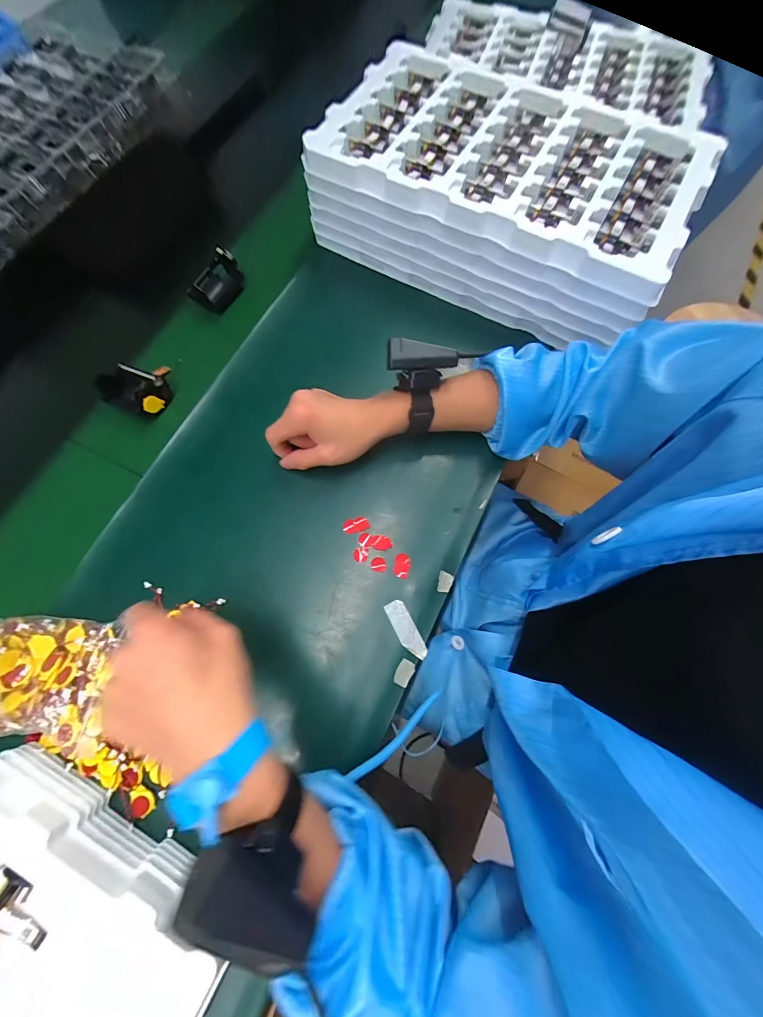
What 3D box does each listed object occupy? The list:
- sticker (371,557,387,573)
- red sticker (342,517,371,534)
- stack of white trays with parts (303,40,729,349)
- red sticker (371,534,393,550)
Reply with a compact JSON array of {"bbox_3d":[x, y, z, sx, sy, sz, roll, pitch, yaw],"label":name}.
[{"bbox_3d":[-0.003,0.060,0.365,0.017,0.004,0.015,15,74,6],"label":"sticker"},{"bbox_3d":[-0.028,0.018,0.378,0.029,0.004,0.016,-11,73,-1],"label":"red sticker"},{"bbox_3d":[0.143,-0.398,0.438,0.426,0.119,0.237,29,76,10],"label":"stack of white trays with parts"},{"bbox_3d":[0.000,0.037,0.372,0.023,0.004,0.017,15,74,7],"label":"red sticker"}]

